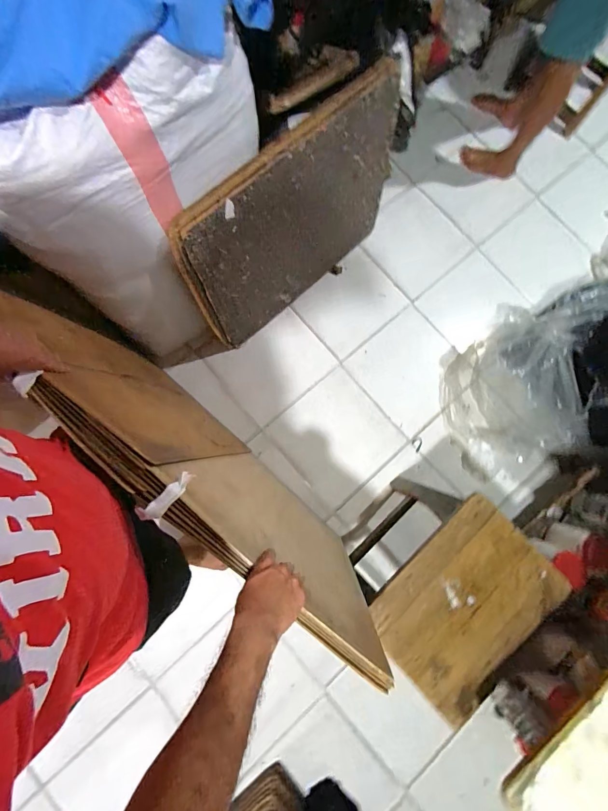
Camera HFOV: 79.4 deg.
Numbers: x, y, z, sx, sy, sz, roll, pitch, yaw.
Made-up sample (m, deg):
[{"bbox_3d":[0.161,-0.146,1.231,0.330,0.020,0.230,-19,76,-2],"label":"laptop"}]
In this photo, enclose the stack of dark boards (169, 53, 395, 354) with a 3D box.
[{"bbox_3d":[-0.008,-0.568,1.183,0.818,0.623,0.049,-42,76,-8],"label":"stack of dark boards"}]

